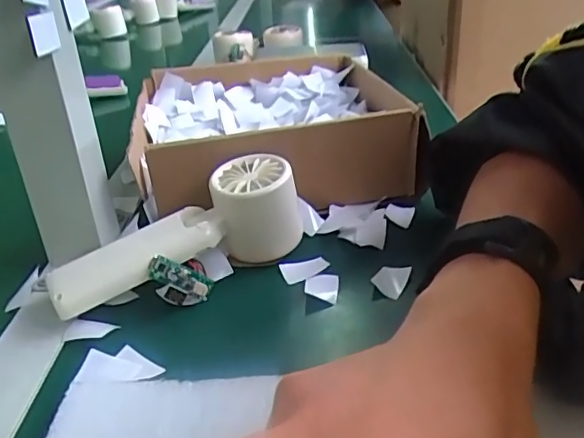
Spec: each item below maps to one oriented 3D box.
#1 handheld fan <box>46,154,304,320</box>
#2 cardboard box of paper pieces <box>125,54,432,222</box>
[{"bbox_3d":[-0.061,0.010,0.362,0.176,0.062,0.054,-20,34,-28],"label":"handheld fan"},{"bbox_3d":[-0.019,-0.075,0.502,0.215,0.077,0.238,-7,30,-9],"label":"cardboard box of paper pieces"}]

